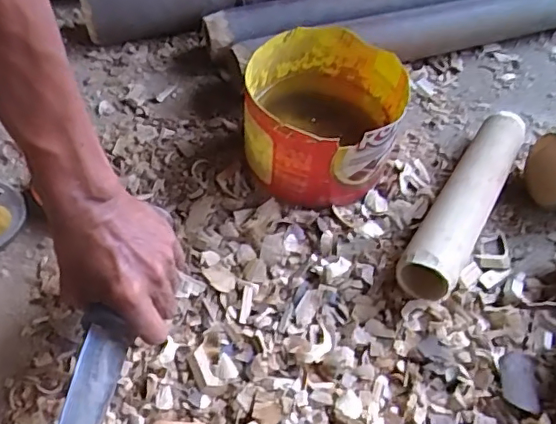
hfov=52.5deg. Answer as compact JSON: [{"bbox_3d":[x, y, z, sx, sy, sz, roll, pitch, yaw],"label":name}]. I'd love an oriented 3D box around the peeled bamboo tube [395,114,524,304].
[{"bbox_3d":[0.178,-0.014,0.530,0.047,0.057,0.230,30,58,14],"label":"peeled bamboo tube"}]

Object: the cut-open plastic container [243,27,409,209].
[{"bbox_3d":[0.040,-0.093,0.548,0.143,0.100,0.148,2,56,-3],"label":"cut-open plastic container"}]

